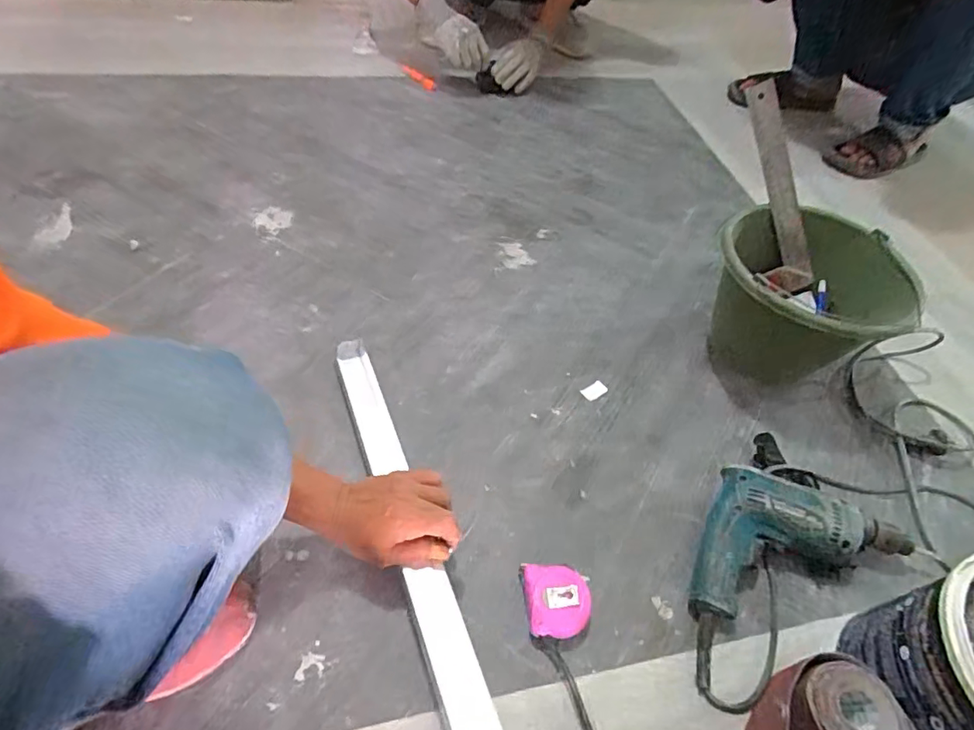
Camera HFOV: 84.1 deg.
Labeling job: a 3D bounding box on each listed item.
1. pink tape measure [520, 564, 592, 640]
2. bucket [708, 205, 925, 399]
[{"bbox_3d":[0.071,0.241,0.556,0.063,0.034,0.071,-2,52,-8],"label":"pink tape measure"},{"bbox_3d":[0.422,-0.076,0.739,0.227,0.171,0.196,8,51,0],"label":"bucket"}]

